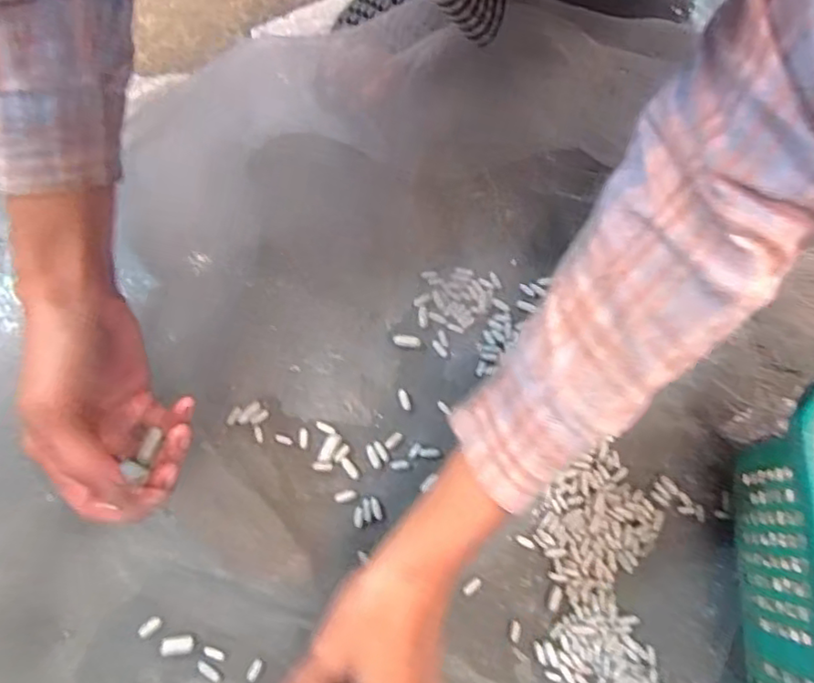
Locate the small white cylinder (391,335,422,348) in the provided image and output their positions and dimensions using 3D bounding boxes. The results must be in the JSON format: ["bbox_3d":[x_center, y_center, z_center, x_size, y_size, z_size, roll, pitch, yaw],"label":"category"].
[{"bbox_3d":[0.000,-0.001,0.432,0.019,0.004,0.008,7,73,2],"label":"small white cylinder"}]

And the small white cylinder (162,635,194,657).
[{"bbox_3d":[-0.140,0.185,0.377,0.019,0.006,0.010,-11,74,-4],"label":"small white cylinder"}]

